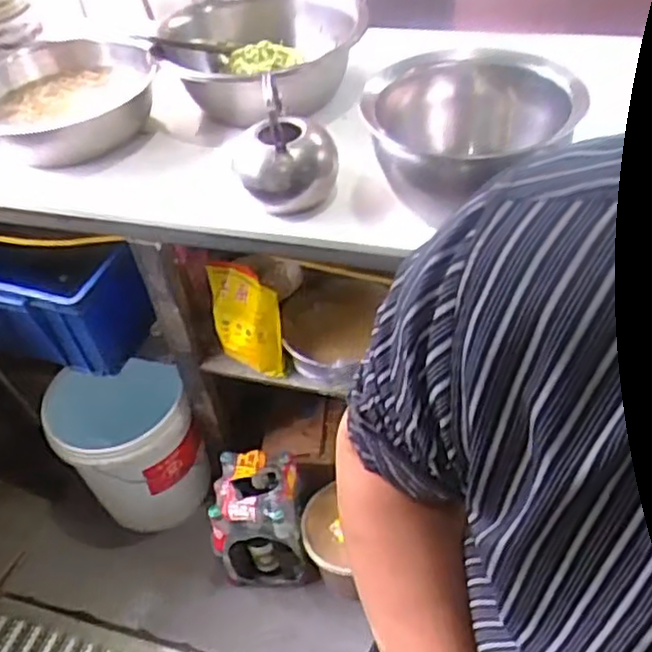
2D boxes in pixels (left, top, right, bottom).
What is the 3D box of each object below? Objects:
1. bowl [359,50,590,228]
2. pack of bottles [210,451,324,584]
[{"bbox_3d":[0.207,-0.280,1.003,0.279,0.156,0.304,-4,45,4],"label":"bowl"},{"bbox_3d":[-0.128,0.413,1.516,0.195,0.254,0.197,-3,45,5],"label":"pack of bottles"}]

